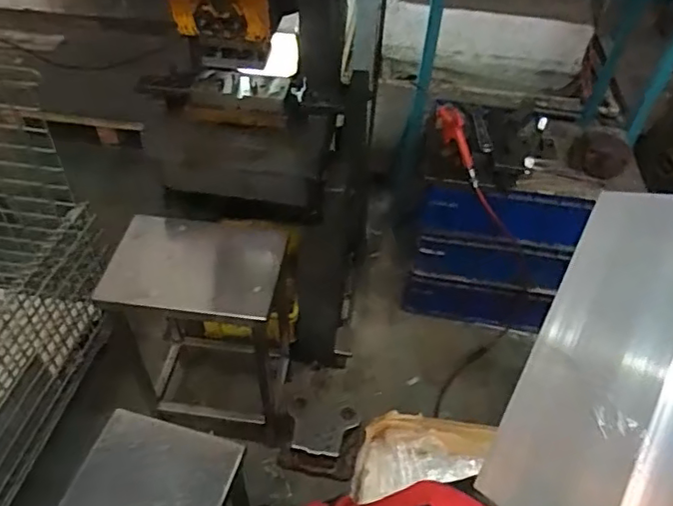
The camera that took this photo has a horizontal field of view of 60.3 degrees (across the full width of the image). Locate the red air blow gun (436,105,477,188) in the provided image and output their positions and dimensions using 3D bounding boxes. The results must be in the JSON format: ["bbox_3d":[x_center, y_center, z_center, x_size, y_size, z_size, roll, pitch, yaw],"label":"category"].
[{"bbox_3d":[0.274,-0.238,1.301,0.057,0.071,0.199,-24,94,-24],"label":"red air blow gun"}]

